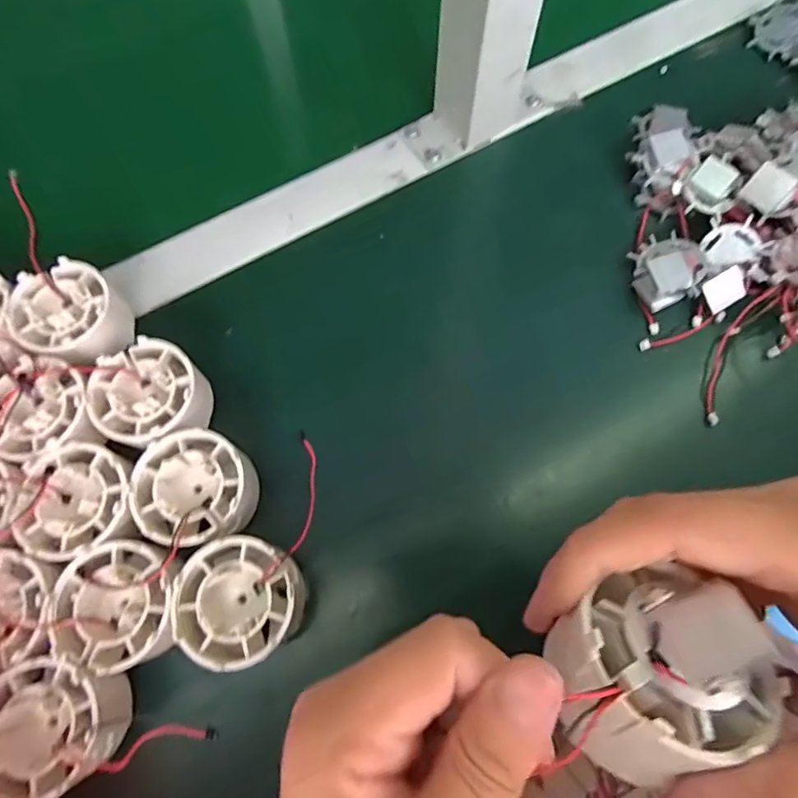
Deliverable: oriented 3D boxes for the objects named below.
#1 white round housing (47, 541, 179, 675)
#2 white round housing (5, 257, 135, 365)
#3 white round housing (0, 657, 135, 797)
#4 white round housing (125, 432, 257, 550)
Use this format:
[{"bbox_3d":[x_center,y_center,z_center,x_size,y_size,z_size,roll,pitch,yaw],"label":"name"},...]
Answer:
[{"bbox_3d":[-0.122,0.092,0.232,0.050,0.031,0.050,0,71,1],"label":"white round housing"},{"bbox_3d":[-0.178,-0.045,0.282,0.055,0.032,0.051,0,71,1],"label":"white round housing"},{"bbox_3d":[-0.144,0.136,0.217,0.053,0.031,0.050,0,71,1],"label":"white round housing"},{"bbox_3d":[-0.097,0.043,0.247,0.051,0.032,0.051,0,71,1],"label":"white round housing"}]

